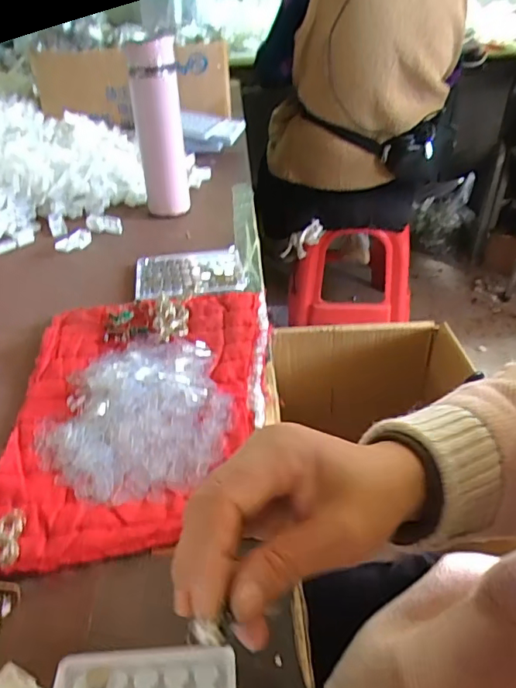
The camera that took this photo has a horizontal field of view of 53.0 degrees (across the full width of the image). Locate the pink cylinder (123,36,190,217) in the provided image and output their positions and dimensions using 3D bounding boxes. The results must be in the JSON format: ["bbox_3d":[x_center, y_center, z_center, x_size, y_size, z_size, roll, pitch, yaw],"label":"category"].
[{"bbox_3d":[-0.141,-0.306,0.747,0.067,0.232,0.073,-7,38,-7],"label":"pink cylinder"}]

